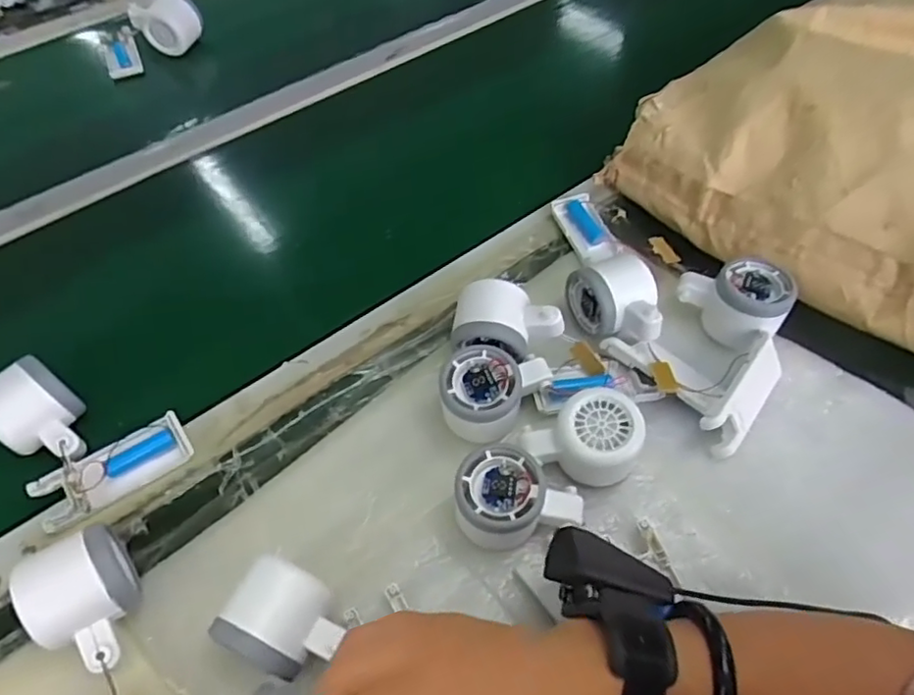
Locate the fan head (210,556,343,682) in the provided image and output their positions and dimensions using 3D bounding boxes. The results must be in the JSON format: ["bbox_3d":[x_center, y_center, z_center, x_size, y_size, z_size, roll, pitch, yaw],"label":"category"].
[{"bbox_3d":[-0.102,0.167,0.371,0.063,0.049,0.057,25,59,17],"label":"fan head"}]

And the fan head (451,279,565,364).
[{"bbox_3d":[0.039,-0.015,0.480,0.082,0.058,0.054,9,56,7],"label":"fan head"}]

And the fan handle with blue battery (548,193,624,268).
[{"bbox_3d":[0.119,-0.111,0.571,0.037,0.018,0.080,-16,57,-10],"label":"fan handle with blue battery"}]

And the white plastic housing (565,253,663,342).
[{"bbox_3d":[0.132,-0.036,0.494,0.054,0.059,0.084,-24,58,-15],"label":"white plastic housing"}]

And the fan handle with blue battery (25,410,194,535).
[{"bbox_3d":[-0.249,0.089,0.447,0.105,0.027,0.038,-31,60,-19],"label":"fan handle with blue battery"}]

